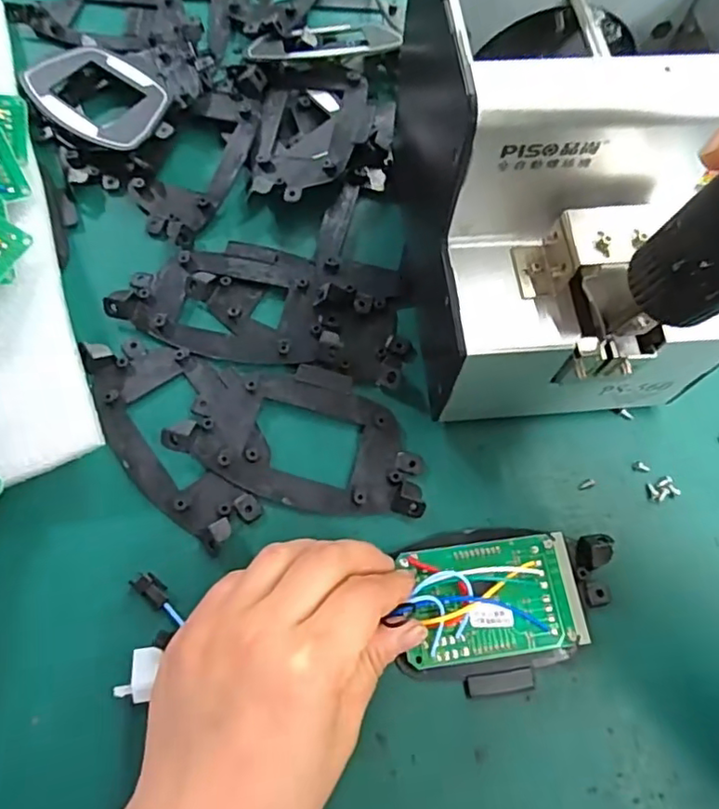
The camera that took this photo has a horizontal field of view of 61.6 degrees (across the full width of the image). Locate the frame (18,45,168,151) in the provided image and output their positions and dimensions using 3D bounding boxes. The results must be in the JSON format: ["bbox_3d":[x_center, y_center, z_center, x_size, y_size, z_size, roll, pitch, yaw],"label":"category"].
[{"bbox_3d":[-0.162,-0.190,0.374,0.110,0.020,0.059,39,71,13],"label":"frame"}]

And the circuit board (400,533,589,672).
[{"bbox_3d":[0.061,0.085,0.268,0.077,0.015,0.049,-6,68,-6],"label":"circuit board"}]

